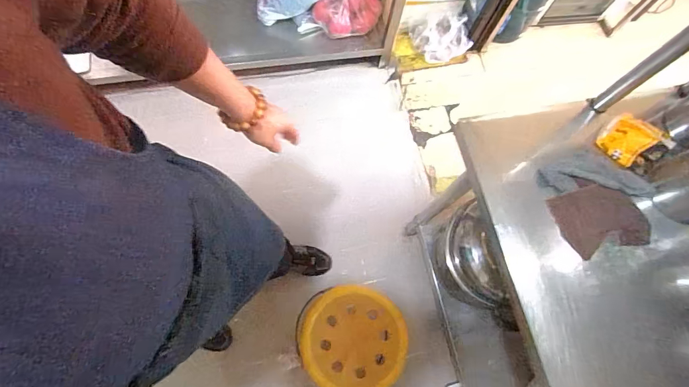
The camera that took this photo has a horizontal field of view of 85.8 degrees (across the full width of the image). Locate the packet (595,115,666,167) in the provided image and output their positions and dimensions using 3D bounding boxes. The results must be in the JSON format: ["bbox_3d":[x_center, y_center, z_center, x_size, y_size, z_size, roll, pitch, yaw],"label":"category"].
[{"bbox_3d":[0.588,-0.113,0.777,0.086,0.015,0.087,40,115,18],"label":"packet"}]

